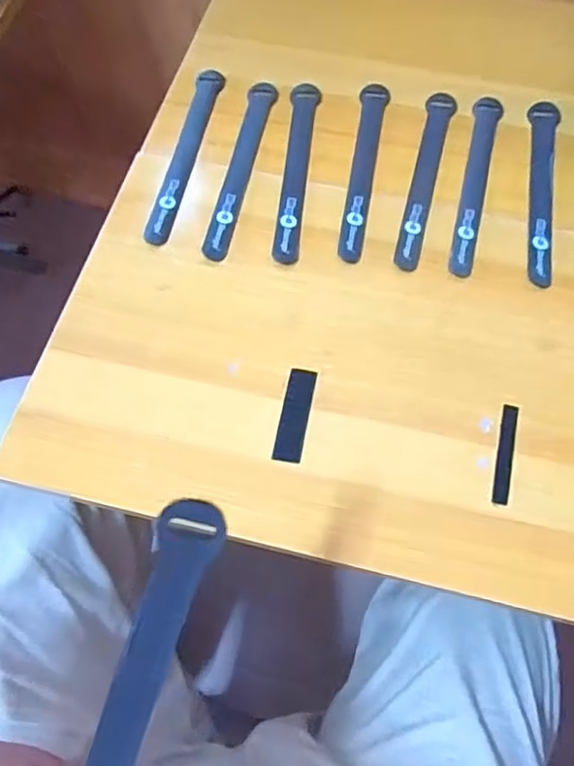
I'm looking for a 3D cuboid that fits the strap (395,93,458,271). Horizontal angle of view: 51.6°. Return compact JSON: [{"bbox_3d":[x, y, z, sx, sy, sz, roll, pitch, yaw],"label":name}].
[{"bbox_3d":[0.116,-0.174,0.494,0.022,0.004,0.192,14,66,6],"label":"strap"}]

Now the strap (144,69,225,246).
[{"bbox_3d":[-0.086,-0.196,0.507,0.023,0.006,0.194,12,65,-3],"label":"strap"}]

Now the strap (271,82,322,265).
[{"bbox_3d":[0.009,-0.181,0.498,0.024,0.005,0.192,4,66,2],"label":"strap"}]

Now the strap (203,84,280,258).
[{"bbox_3d":[-0.038,-0.182,0.498,0.024,0.007,0.192,9,66,4],"label":"strap"}]

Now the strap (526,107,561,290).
[{"bbox_3d":[0.208,-0.160,0.487,0.025,0.005,0.191,11,66,7],"label":"strap"}]

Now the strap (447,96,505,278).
[{"bbox_3d":[0.157,-0.168,0.490,0.023,0.004,0.190,13,66,6],"label":"strap"}]

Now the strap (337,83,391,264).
[{"bbox_3d":[0.065,-0.182,0.498,0.024,0.004,0.192,8,66,4],"label":"strap"}]

